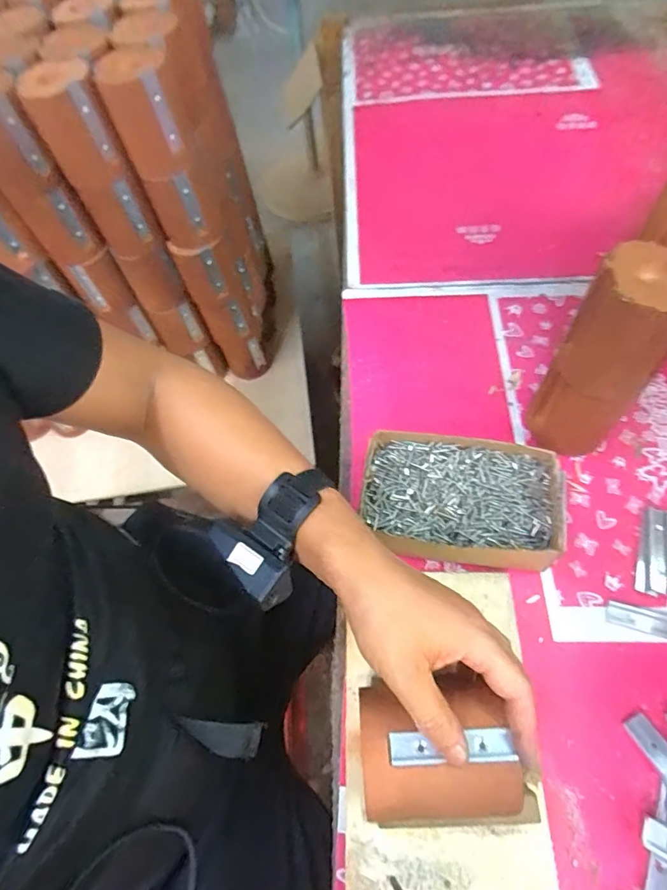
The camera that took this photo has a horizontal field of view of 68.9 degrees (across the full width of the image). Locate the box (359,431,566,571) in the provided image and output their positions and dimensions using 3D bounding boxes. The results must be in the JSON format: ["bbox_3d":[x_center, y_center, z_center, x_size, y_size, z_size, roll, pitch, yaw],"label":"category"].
[{"bbox_3d":[0.115,0.053,0.454,0.174,0.048,0.113,4,62,8],"label":"box"}]

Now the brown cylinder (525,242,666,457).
[{"bbox_3d":[0.236,-0.070,0.432,0.074,0.199,0.071,28,68,19],"label":"brown cylinder"}]

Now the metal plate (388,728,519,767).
[{"bbox_3d":[0.075,0.193,0.311,0.079,0.006,0.019,-3,59,1],"label":"metal plate"}]

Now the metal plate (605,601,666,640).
[{"bbox_3d":[0.278,0.153,0.417,0.079,0.006,0.022,13,64,12],"label":"metal plate"}]

